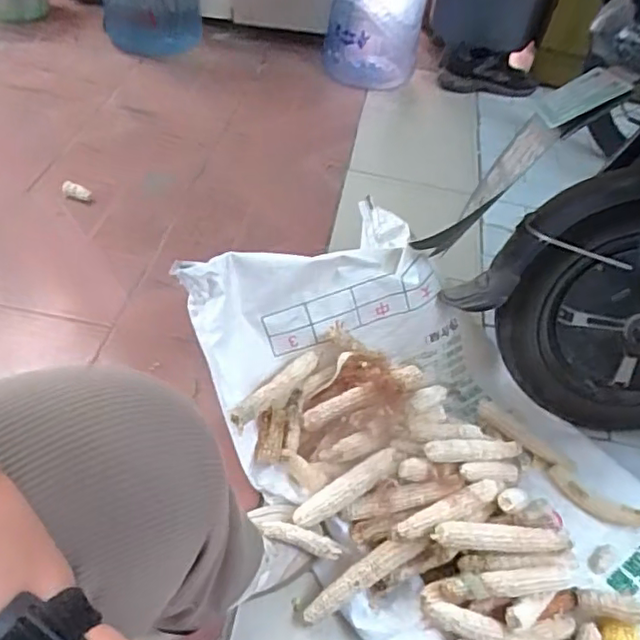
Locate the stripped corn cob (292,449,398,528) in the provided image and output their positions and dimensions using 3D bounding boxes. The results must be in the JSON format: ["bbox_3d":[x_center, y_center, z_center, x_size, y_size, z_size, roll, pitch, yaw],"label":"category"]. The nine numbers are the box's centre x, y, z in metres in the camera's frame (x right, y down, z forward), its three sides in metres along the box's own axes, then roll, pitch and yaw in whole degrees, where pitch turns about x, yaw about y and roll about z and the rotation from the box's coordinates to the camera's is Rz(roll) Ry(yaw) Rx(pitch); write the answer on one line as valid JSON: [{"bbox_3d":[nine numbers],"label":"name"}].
[{"bbox_3d":[0.032,0.203,0.733,0.144,0.028,0.027,-34,53,-4],"label":"stripped corn cob"}]

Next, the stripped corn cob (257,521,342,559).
[{"bbox_3d":[-0.022,0.260,0.726,0.101,0.019,0.022,21,45,-4],"label":"stripped corn cob"}]

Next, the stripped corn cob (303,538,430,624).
[{"bbox_3d":[0.050,0.299,0.711,0.161,0.030,0.029,-32,53,-5],"label":"stripped corn cob"}]

